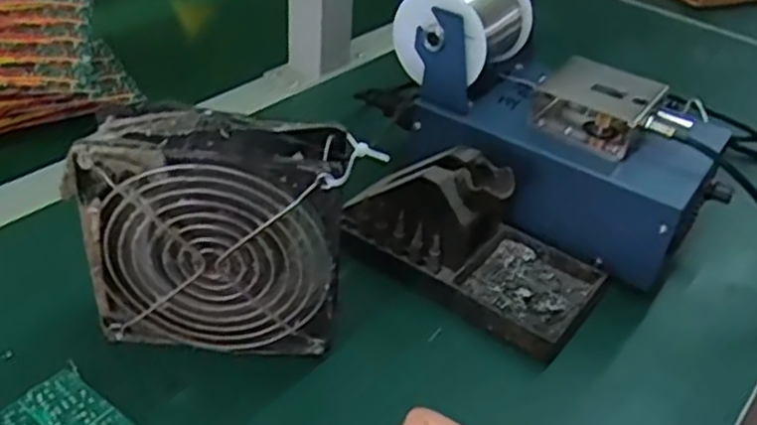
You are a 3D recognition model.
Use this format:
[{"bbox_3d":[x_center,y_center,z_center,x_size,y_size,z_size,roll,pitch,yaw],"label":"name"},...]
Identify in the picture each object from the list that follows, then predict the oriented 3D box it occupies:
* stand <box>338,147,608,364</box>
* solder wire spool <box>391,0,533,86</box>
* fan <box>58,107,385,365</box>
[{"bbox_3d":[0.058,0.007,0.444,0.150,0.065,0.080,26,41,25],"label":"stand"},{"bbox_3d":[0.055,-0.122,0.484,0.062,0.060,0.070,28,42,26],"label":"solder wire spool"},{"bbox_3d":[-0.076,0.012,0.371,0.122,0.116,0.039,5,37,-2],"label":"fan"}]

